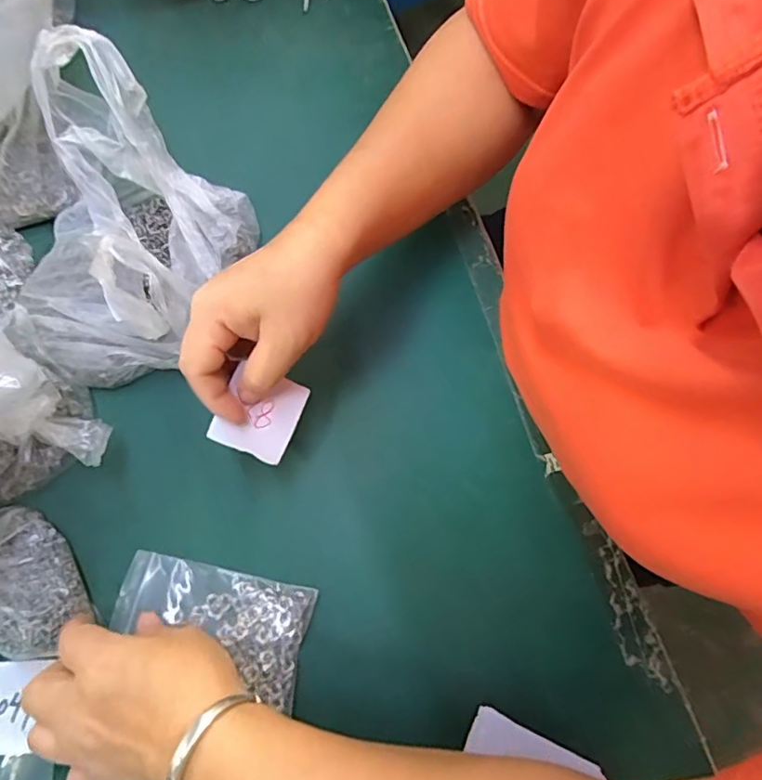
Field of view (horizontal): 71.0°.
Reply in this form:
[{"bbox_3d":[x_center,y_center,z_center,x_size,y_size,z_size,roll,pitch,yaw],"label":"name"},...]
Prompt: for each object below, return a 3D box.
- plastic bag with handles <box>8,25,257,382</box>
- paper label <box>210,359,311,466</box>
[{"bbox_3d":[-0.187,-0.105,0.362,0.174,0.096,0.189,31,78,9],"label":"plastic bag with handles"},{"bbox_3d":[-0.075,0.014,0.333,0.048,0.004,0.052,28,79,-20],"label":"paper label"}]

